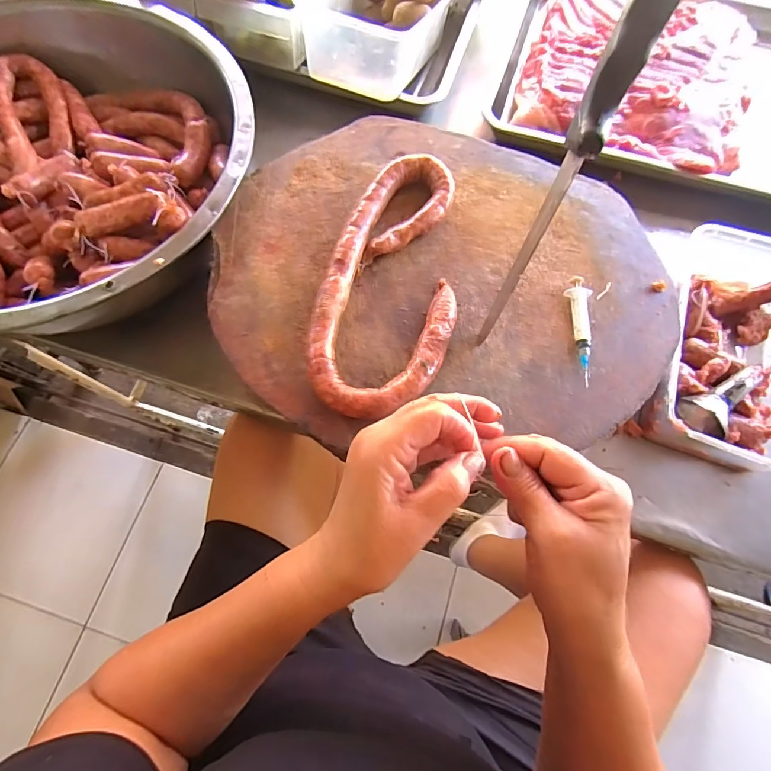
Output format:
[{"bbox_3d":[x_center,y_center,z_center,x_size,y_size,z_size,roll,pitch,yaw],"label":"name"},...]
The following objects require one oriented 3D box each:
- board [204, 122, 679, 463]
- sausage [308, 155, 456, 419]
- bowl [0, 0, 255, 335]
[{"bbox_3d":[0.060,-0.123,0.423,0.447,0.033,0.357,-2,72,-2],"label":"board"},{"bbox_3d":[0.010,-0.100,0.407,0.123,0.028,0.278,15,72,3],"label":"sausage"},{"bbox_3d":[-0.354,-0.236,0.485,0.402,0.129,0.366,0,72,-1],"label":"bowl"}]

